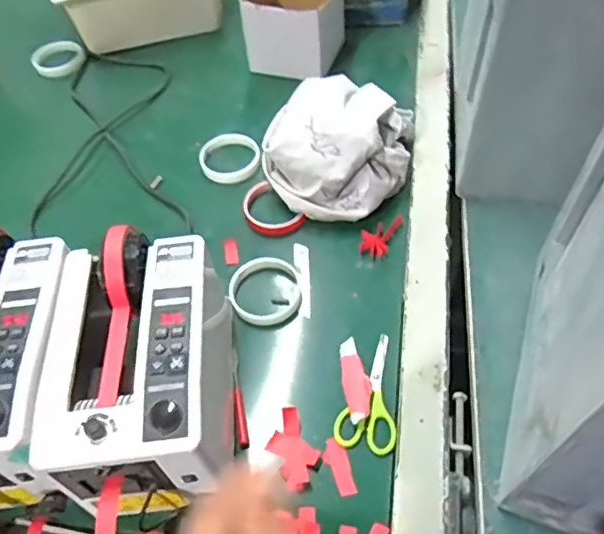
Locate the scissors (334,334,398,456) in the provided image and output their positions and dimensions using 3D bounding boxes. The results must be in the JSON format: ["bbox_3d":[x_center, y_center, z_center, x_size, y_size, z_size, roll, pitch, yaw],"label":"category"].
[{"bbox_3d":[0.066,0.127,0.586,0.060,0.016,0.129,1,56,6],"label":"scissors"}]

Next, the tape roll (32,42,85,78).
[{"bbox_3d":[-0.422,-0.361,0.979,0.086,0.021,0.086,-2,55,3],"label":"tape roll"}]

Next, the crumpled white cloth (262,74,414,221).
[{"bbox_3d":[0.048,-0.155,0.740,0.180,0.101,0.186,7,56,9],"label":"crumpled white cloth"}]

